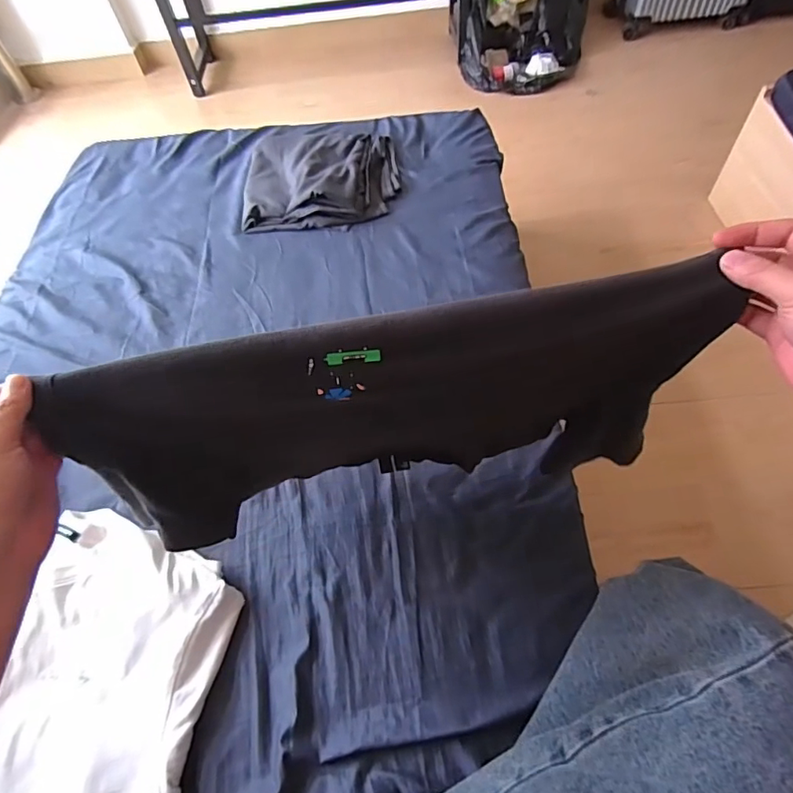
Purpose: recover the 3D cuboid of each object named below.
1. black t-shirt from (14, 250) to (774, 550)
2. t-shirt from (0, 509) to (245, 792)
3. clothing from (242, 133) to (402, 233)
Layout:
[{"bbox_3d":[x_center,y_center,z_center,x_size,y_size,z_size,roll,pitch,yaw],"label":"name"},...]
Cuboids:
[{"bbox_3d":[0.002,0.030,0.476,0.501,0.298,0.085,-14,59,-5],"label":"black t-shirt"},{"bbox_3d":[-0.329,0.319,0.578,0.242,0.027,0.358,1,59,4],"label":"t-shirt"},{"bbox_3d":[-0.161,-0.481,1.051,0.321,0.060,0.319,-5,59,0],"label":"clothing"}]

